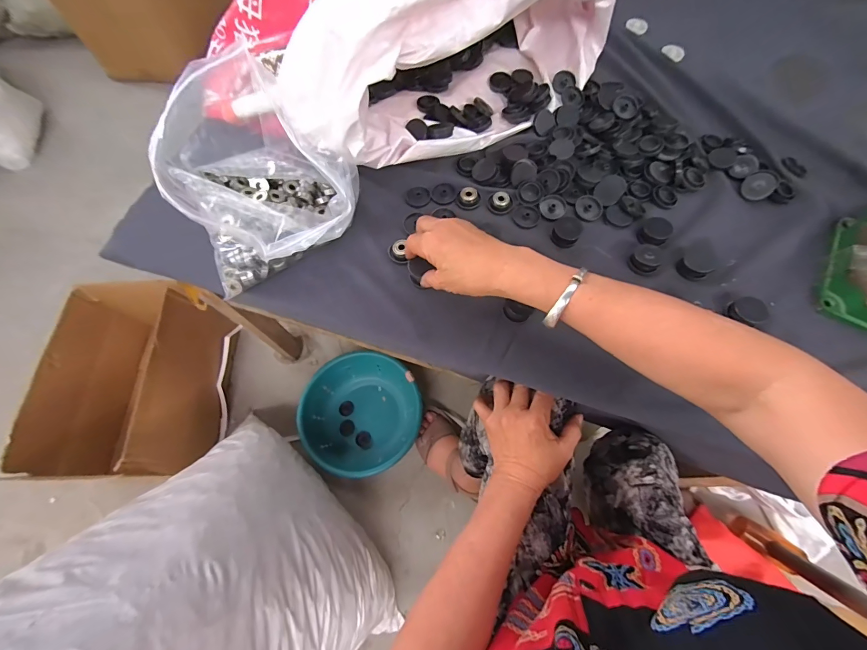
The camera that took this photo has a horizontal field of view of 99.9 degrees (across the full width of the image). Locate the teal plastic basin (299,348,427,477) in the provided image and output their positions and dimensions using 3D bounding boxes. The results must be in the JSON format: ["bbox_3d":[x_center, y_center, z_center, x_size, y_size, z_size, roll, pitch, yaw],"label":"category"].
[{"bbox_3d":[-0.157,0.203,0.818,0.255,0.092,0.243,-1,67,1],"label":"teal plastic basin"}]

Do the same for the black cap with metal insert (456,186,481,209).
[{"bbox_3d":[0.046,-0.165,0.472,0.030,0.013,0.024,6,67,4],"label":"black cap with metal insert"}]

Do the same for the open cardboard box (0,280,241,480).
[{"bbox_3d":[-0.617,0.102,0.796,0.266,0.231,0.416,-2,67,1],"label":"open cardboard box"}]

